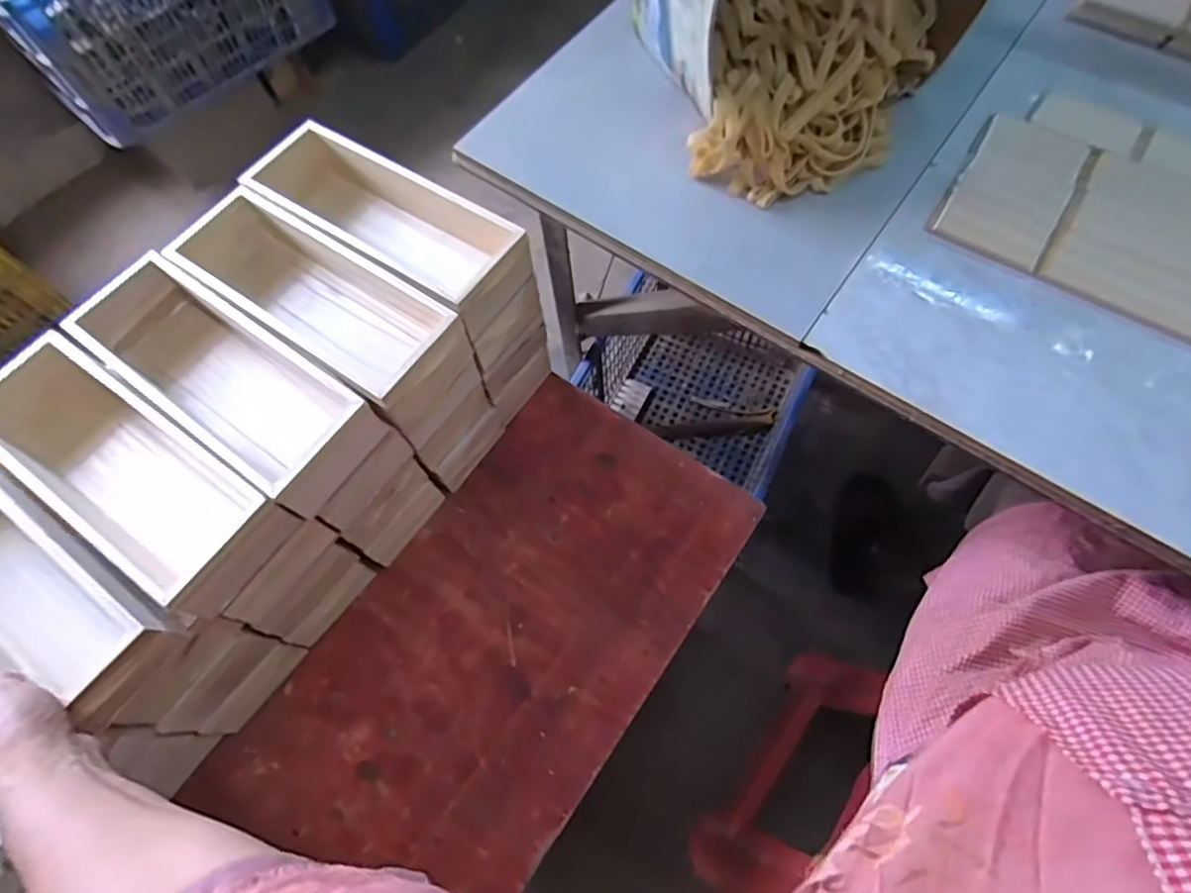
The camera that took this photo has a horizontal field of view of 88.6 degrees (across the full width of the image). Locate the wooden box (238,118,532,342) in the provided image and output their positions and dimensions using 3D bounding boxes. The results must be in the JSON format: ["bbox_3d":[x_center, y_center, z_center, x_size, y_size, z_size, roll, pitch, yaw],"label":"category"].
[{"bbox_3d":[-0.204,-0.220,0.611,0.280,0.070,0.105,30,71,14],"label":"wooden box"}]

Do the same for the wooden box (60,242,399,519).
[{"bbox_3d":[-0.326,-0.059,0.543,0.273,0.063,0.102,32,72,15],"label":"wooden box"}]

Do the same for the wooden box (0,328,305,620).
[{"bbox_3d":[-0.395,0.016,0.515,0.299,0.065,0.106,32,72,15],"label":"wooden box"}]

